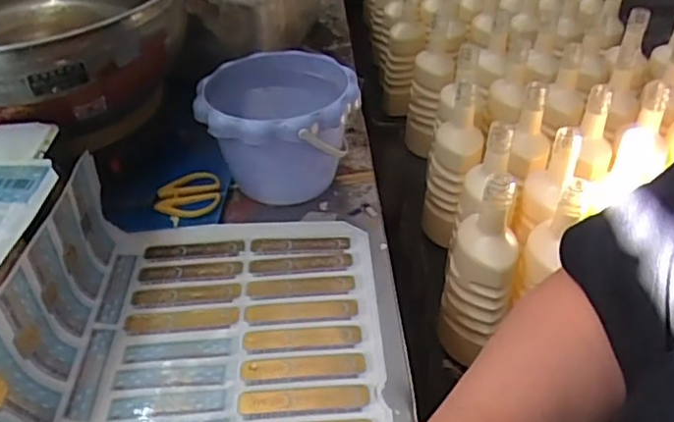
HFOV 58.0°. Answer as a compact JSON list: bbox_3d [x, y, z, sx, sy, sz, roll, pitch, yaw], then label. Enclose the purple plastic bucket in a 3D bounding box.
[{"bbox_3d":[-0.059,-0.078,0.623,0.153,0.118,0.149,-1,39,1],"label":"purple plastic bucket"}]

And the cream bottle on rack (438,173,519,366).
[{"bbox_3d":[0.168,0.067,0.715,0.073,0.240,0.075,11,39,13],"label":"cream bottle on rack"}]

